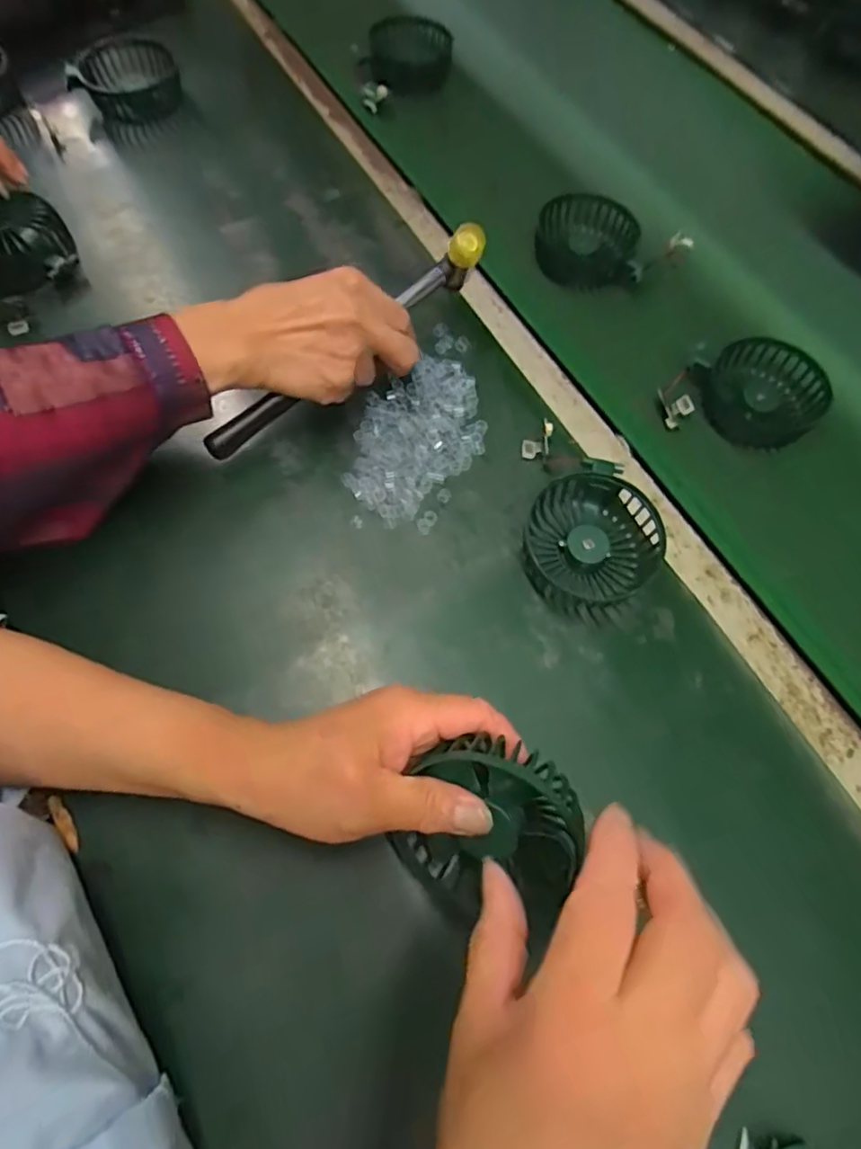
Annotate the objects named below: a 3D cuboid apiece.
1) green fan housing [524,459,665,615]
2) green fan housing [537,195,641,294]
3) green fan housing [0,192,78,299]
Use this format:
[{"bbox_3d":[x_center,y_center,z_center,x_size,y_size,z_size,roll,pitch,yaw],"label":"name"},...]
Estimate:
[{"bbox_3d":[0.106,-0.024,0.401,0.085,0.033,0.086,1,66,-2],"label":"green fan housing"},{"bbox_3d":[0.135,-0.295,0.538,0.098,0.038,0.080,9,66,2],"label":"green fan housing"},{"bbox_3d":[-0.344,-0.272,0.499,0.083,0.037,0.086,-22,68,-12],"label":"green fan housing"}]

